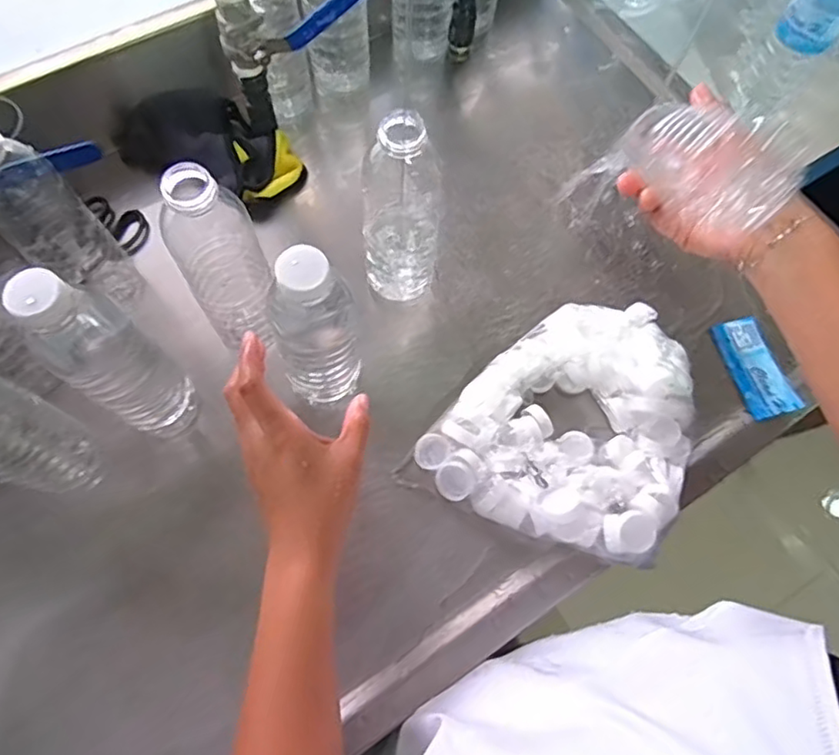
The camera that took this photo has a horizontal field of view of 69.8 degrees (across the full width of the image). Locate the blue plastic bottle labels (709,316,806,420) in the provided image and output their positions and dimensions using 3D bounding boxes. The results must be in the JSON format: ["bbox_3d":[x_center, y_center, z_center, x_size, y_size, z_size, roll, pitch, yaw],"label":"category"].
[{"bbox_3d":[0.313,-0.010,0.563,0.043,0.007,0.097,-20,68,7],"label":"blue plastic bottle labels"}]

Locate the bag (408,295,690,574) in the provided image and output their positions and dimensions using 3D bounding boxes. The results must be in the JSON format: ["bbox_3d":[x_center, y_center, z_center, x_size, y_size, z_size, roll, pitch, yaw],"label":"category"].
[{"bbox_3d":[0.129,0.027,0.524,0.213,0.044,0.228,23,69,6],"label":"bag"}]

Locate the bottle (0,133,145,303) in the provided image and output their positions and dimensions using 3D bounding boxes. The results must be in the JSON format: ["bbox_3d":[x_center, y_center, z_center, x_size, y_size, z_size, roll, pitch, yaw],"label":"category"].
[{"bbox_3d":[-0.290,-0.123,0.470,0.056,0.196,0.061,42,72,13],"label":"bottle"}]

